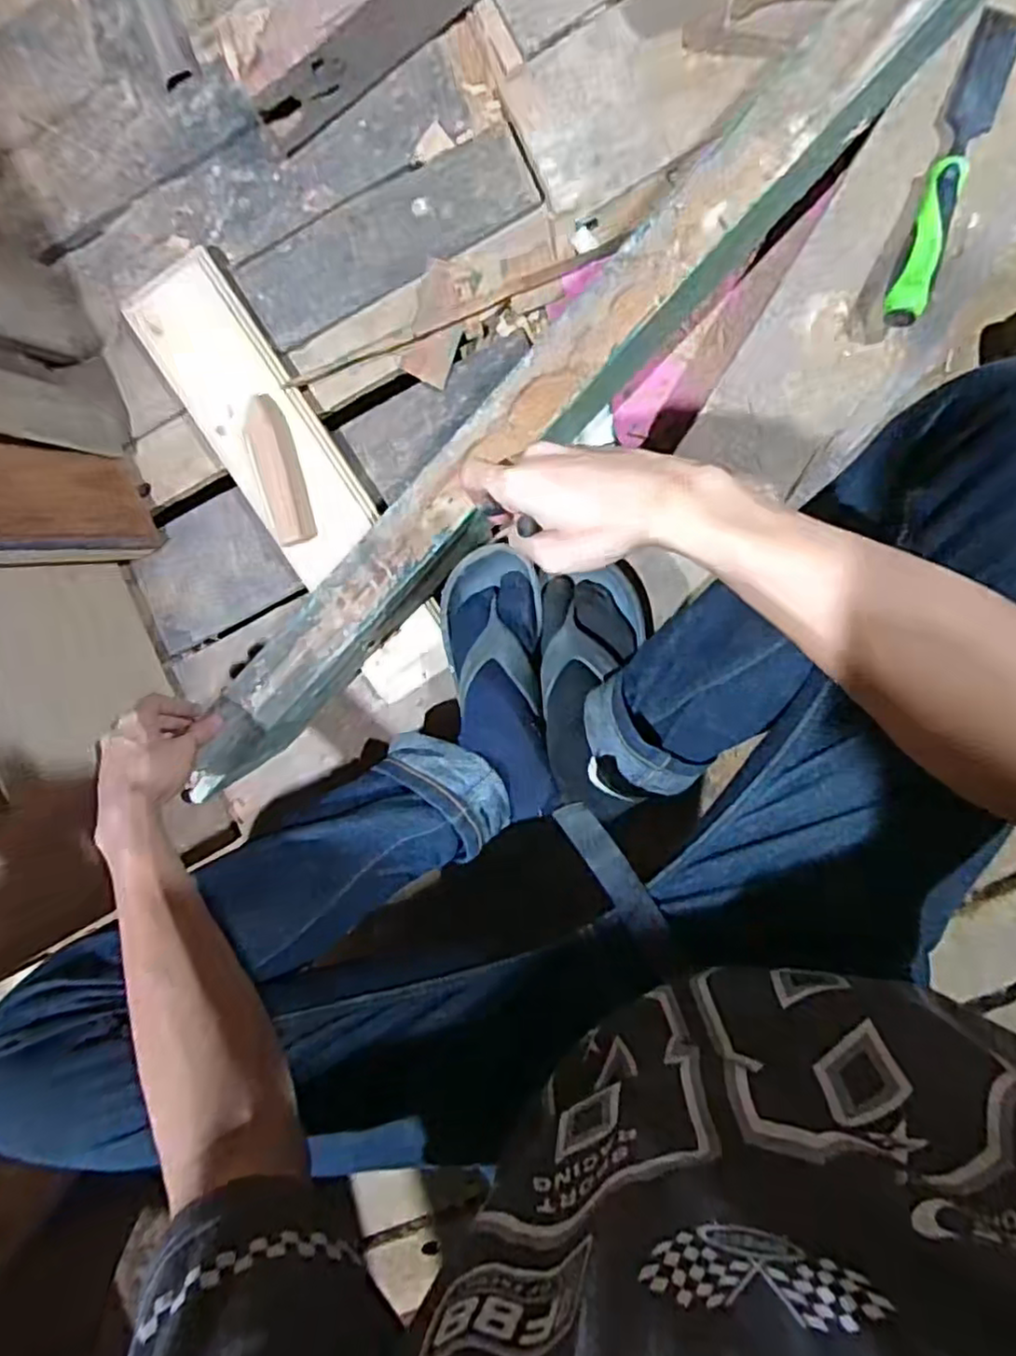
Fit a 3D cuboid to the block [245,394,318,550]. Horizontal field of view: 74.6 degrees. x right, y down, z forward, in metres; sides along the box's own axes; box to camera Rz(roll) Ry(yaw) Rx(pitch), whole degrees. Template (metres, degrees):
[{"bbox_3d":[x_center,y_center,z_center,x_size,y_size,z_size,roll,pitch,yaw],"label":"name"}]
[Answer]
[{"bbox_3d":[-0.223,-0.202,0.655,0.042,0.021,0.138,-12,95,7],"label":"block"}]

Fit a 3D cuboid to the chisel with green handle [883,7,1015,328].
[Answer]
[{"bbox_3d":[0.361,-0.411,0.532,0.041,0.044,0.261,19,98,3],"label":"chisel with green handle"}]

